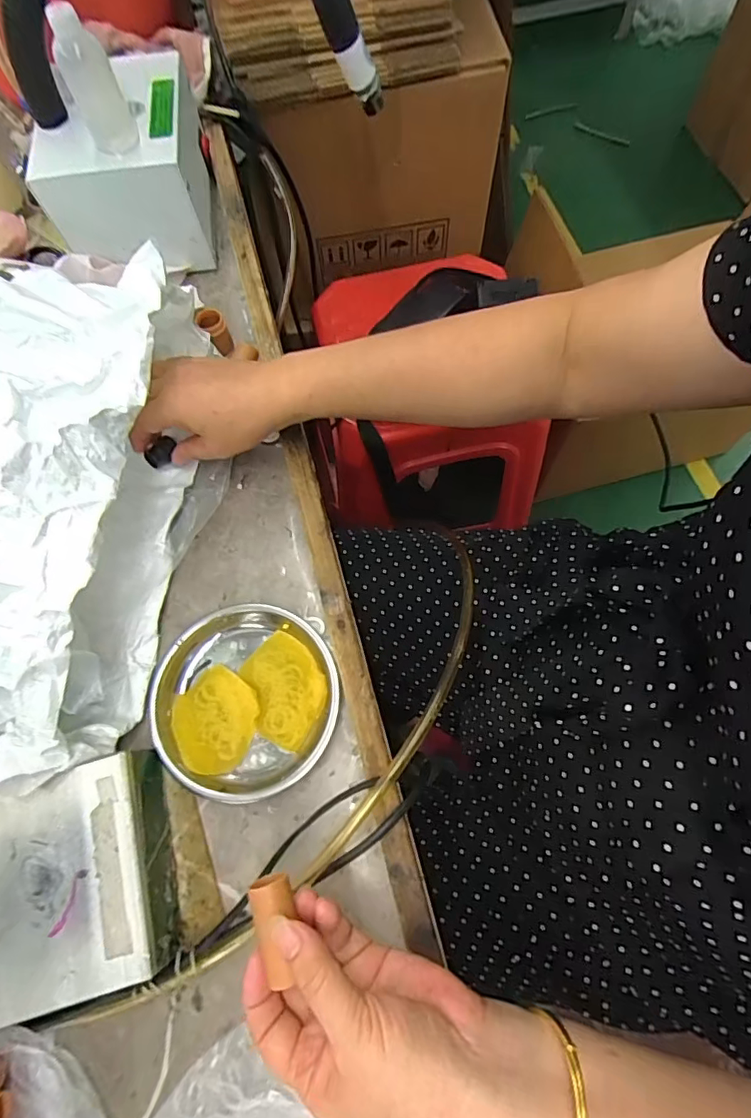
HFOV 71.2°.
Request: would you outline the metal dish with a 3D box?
[{"bbox_3d":[-0.092,0.099,0.374,0.131,0.017,0.124,-1,70,2],"label":"metal dish"}]

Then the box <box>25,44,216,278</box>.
[{"bbox_3d":[-0.231,-0.373,0.493,0.122,0.103,0.151,-7,70,-1],"label":"box"}]

